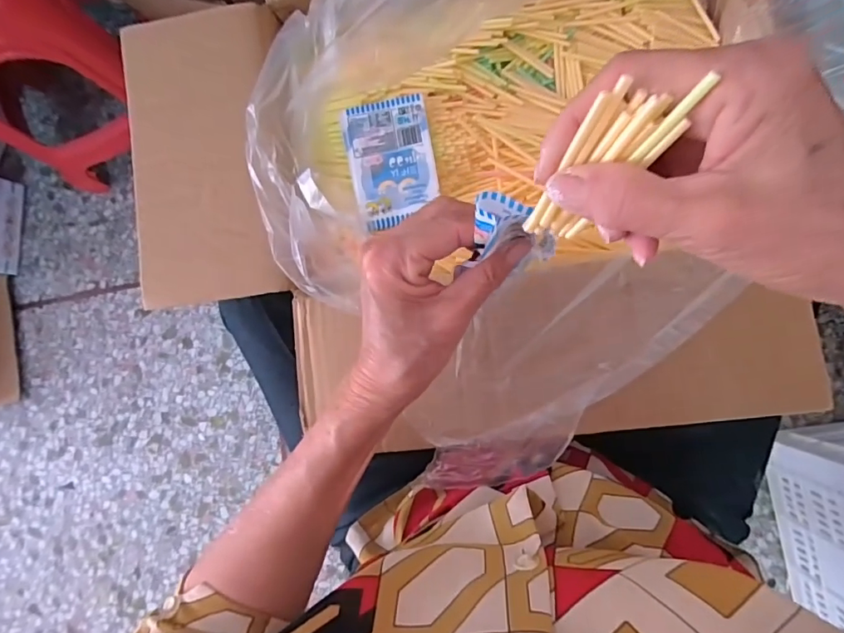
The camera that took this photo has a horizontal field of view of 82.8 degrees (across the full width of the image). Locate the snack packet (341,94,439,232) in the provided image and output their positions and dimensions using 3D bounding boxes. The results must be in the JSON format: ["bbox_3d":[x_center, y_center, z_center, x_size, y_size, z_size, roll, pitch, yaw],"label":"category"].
[{"bbox_3d":[-0.025,-0.133,0.409,0.069,0.007,0.104,-12,84,4],"label":"snack packet"}]

